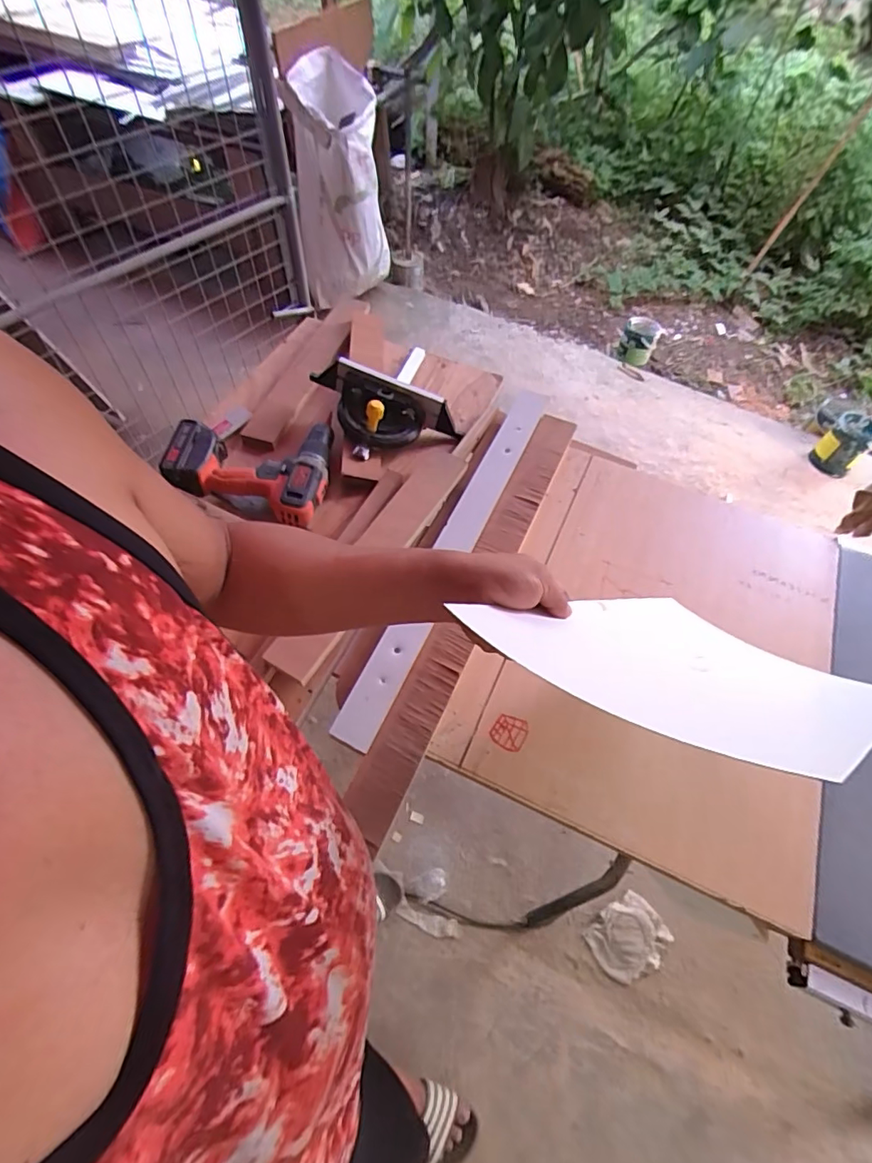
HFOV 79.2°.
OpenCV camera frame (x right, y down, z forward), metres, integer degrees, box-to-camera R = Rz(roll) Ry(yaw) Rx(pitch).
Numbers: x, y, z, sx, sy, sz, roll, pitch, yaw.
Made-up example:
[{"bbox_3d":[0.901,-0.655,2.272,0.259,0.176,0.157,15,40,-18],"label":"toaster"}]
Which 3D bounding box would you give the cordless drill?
[{"bbox_3d":[-0.273,-0.194,0.807,0.214,0.063,0.184,10,59,4],"label":"cordless drill"}]

